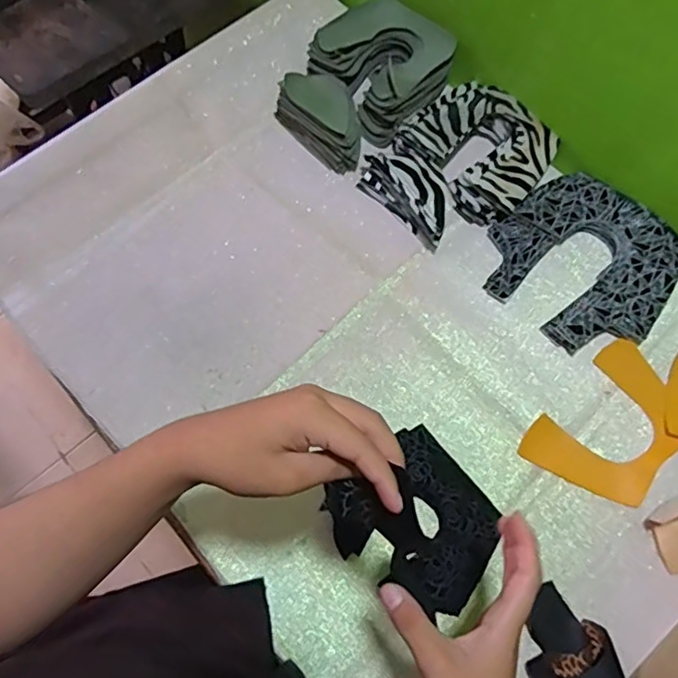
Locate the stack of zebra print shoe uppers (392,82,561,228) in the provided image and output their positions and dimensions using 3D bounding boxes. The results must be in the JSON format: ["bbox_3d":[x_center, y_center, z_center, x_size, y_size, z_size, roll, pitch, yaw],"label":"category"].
[{"bbox_3d":[0.169,-0.226,0.702,0.136,0.041,0.166,-36,72,-13],"label":"stack of zebra print shoe uppers"}]

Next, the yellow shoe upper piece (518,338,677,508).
[{"bbox_3d":[0.281,0.085,0.599,0.118,0.014,0.172,39,74,14],"label":"yellow shoe upper piece"}]

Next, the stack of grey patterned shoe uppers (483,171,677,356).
[{"bbox_3d":[0.271,-0.085,0.654,0.189,0.035,0.181,41,74,15],"label":"stack of grey patterned shoe uppers"}]

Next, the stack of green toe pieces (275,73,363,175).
[{"bbox_3d":[-0.016,-0.266,0.707,0.130,0.066,0.062,42,74,15],"label":"stack of green toe pieces"}]

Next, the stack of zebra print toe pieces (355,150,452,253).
[{"bbox_3d":[0.085,-0.174,0.679,0.066,0.054,0.134,-41,74,-14],"label":"stack of zebra print toe pieces"}]

